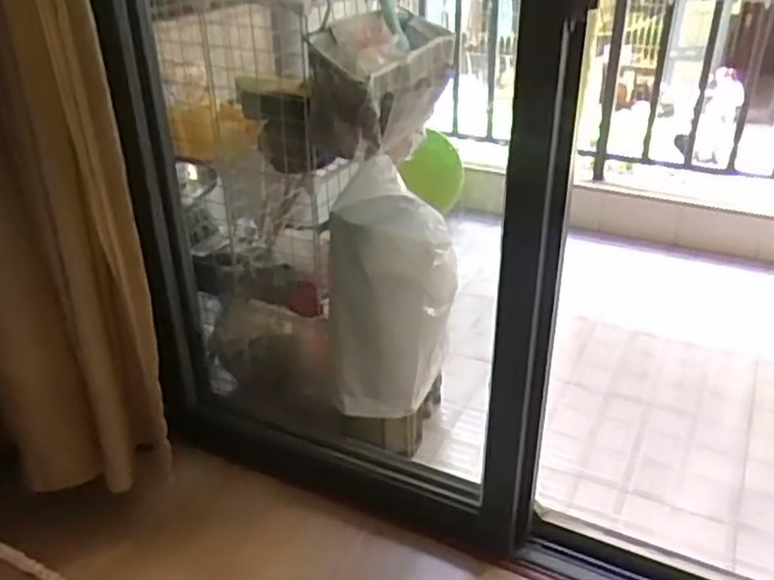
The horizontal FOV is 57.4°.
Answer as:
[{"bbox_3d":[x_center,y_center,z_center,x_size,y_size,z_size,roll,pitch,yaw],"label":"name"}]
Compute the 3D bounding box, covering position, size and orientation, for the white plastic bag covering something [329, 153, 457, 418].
[{"bbox_3d":[0.014,0.027,1.393,0.235,0.449,0.182,3,29,7],"label":"white plastic bag covering something"}]

